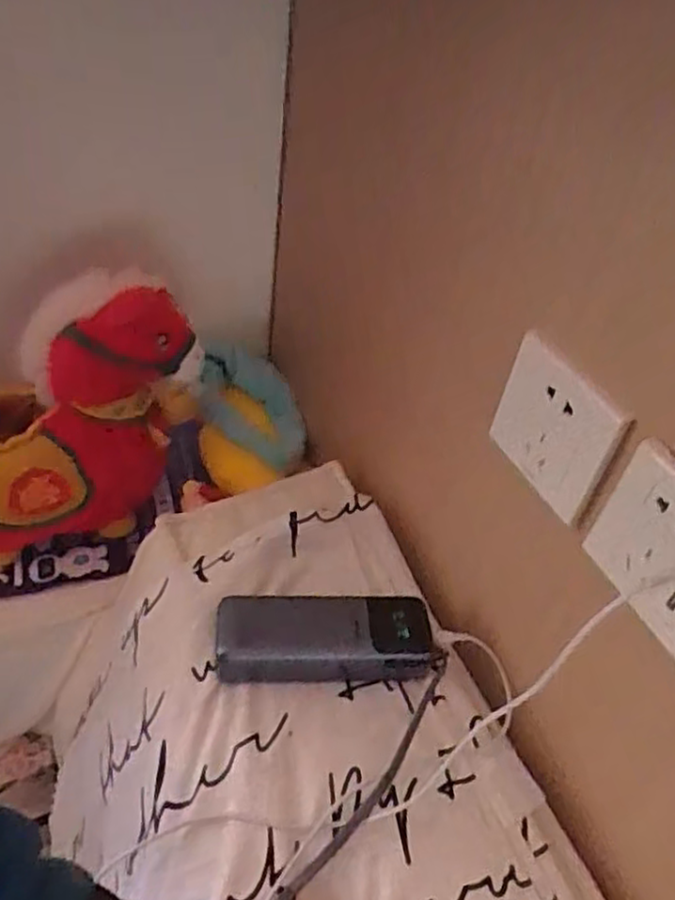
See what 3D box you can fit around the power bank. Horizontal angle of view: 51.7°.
[{"bbox_3d":[-0.009,0.136,0.516,0.157,0.030,0.058,1,43,-8],"label":"power bank"}]

